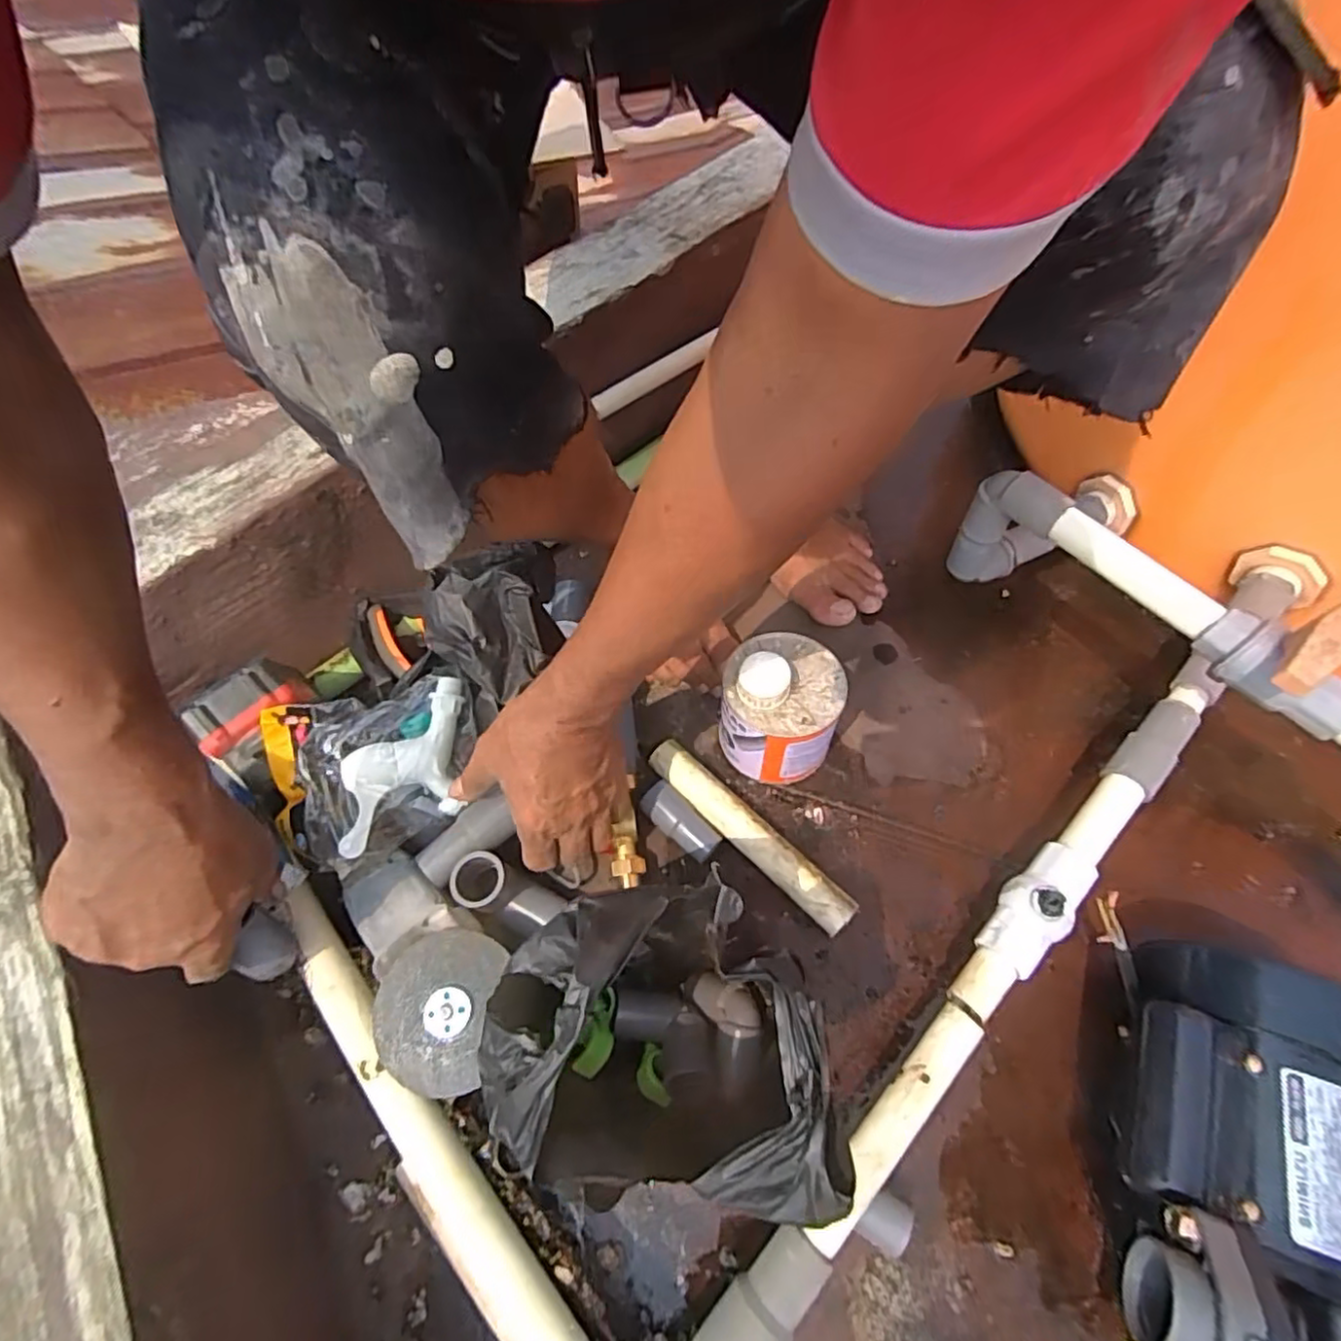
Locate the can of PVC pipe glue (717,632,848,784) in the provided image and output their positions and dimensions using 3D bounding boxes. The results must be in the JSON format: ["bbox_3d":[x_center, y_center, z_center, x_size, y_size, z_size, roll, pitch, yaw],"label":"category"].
[{"bbox_3d":[0.092,0.028,0.561,0.096,0.122,0.105,-1,61,2],"label":"can of PVC pipe glue"}]

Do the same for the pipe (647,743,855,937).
[{"bbox_3d":[0.064,0.136,0.553,0.203,0.035,0.031,40,70,22],"label":"pipe"}]

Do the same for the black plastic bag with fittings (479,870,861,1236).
[{"bbox_3d":[-0.004,0.214,0.391,0.147,0.253,0.126,1,61,4],"label":"black plastic bag with fittings"}]

